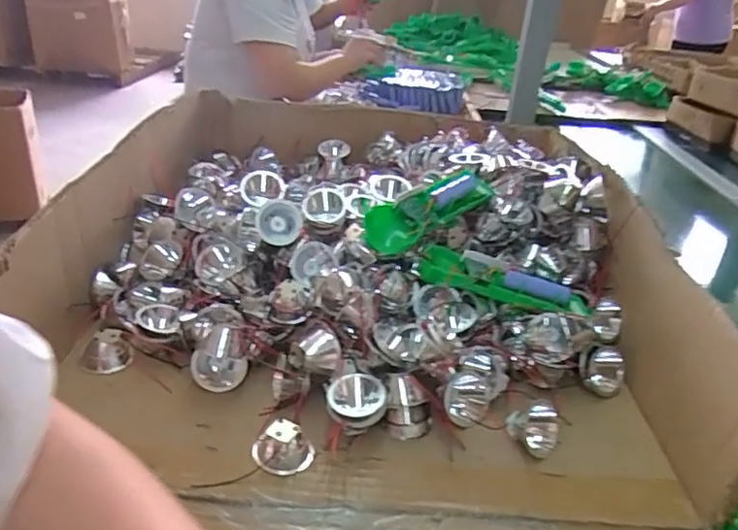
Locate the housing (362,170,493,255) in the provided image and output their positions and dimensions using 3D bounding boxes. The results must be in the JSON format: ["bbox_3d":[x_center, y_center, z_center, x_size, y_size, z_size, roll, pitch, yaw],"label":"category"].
[{"bbox_3d":[0.064,-0.050,0.585,0.154,0.053,0.046,-22,38,-37],"label":"housing"}]

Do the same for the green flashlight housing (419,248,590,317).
[{"bbox_3d":[0.135,0.017,0.561,0.180,0.027,0.050,15,27,-11],"label":"green flashlight housing"}]

